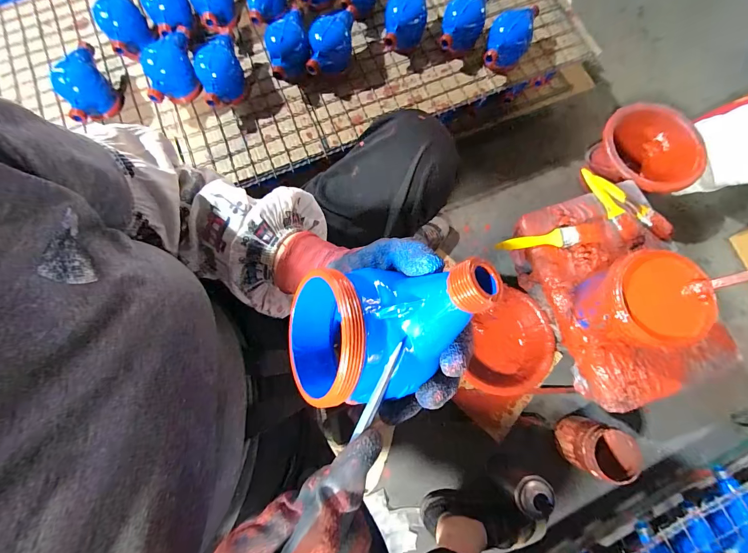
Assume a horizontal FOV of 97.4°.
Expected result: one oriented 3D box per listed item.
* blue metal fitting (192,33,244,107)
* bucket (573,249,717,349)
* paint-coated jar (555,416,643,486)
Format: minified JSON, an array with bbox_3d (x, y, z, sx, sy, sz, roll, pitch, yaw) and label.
[{"bbox_3d":[-0.299,-0.398,0.647,0.084,0.084,0.135,-21,78,-5],"label":"blue metal fitting"},{"bbox_3d":[0.425,0.044,0.541,0.139,0.123,0.138,0,77,-1],"label":"bucket"},{"bbox_3d":[0.441,0.344,0.661,0.100,0.111,0.091,0,77,-1],"label":"paint-coated jar"}]

